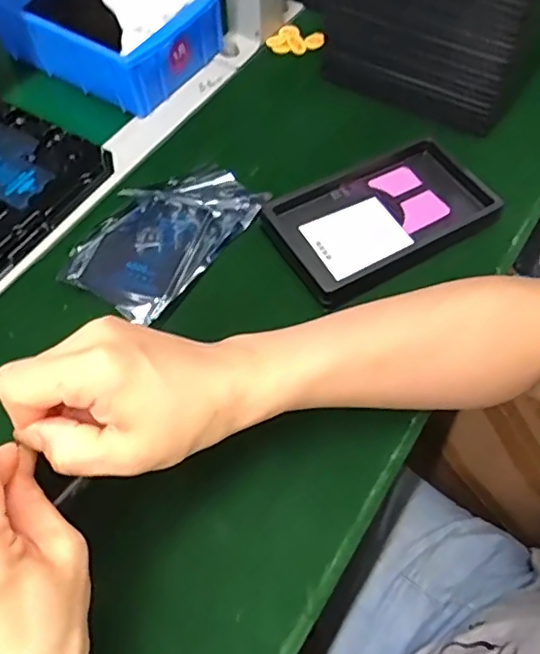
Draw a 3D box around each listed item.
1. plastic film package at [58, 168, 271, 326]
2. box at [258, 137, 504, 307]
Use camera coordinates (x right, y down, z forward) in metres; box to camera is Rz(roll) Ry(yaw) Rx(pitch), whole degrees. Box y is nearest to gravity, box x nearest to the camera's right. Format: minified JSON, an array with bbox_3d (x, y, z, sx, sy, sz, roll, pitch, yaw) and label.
[{"bbox_3d":[-0.077,-0.073,0.449,0.088,0.017,0.148,34,65,18],"label":"plastic film package"},{"bbox_3d":[0.082,-0.085,0.447,0.164,0.021,0.106,-30,64,-17],"label":"box"}]

